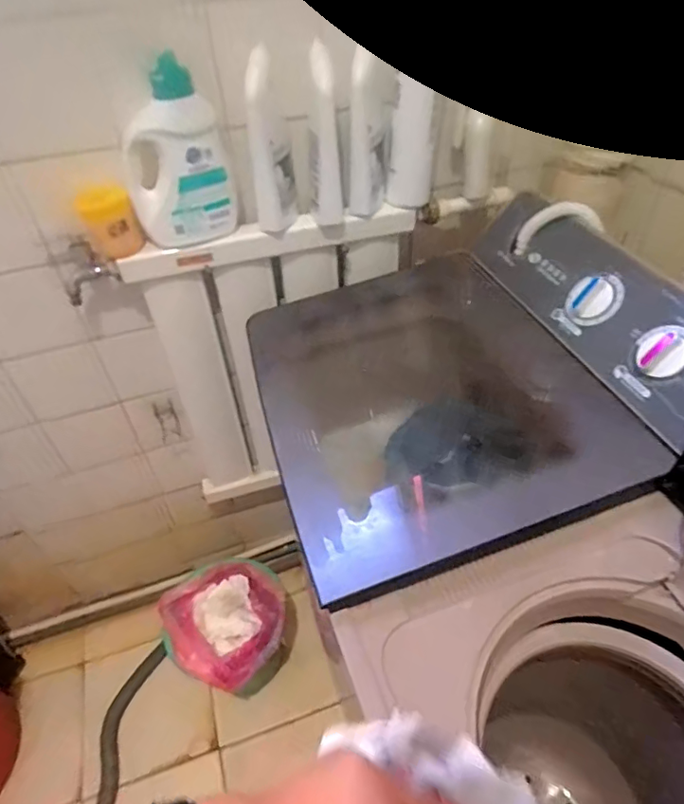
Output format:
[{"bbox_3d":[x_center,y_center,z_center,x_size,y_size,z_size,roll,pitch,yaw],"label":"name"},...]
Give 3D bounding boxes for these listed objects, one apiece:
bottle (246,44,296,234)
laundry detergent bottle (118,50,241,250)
[{"bbox_3d":[-0.106,-0.373,0.781,0.067,0.231,0.079,-5,44,-2],"label":"bottle"},{"bbox_3d":[-0.232,-0.336,0.749,0.147,0.223,0.064,-12,44,-9],"label":"laundry detergent bottle"}]

